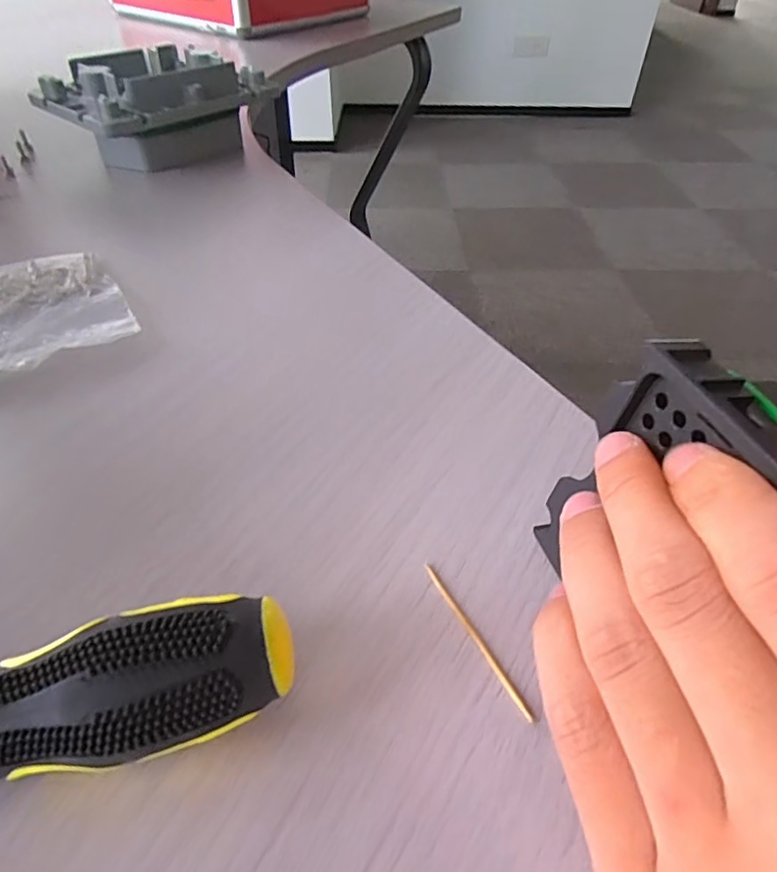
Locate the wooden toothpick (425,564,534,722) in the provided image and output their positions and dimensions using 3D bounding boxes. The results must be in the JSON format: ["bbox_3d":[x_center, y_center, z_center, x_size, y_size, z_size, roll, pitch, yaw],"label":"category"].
[{"bbox_3d":[0.025,0.058,0.160,0.004,0.004,0.052,-21,49,-21],"label":"wooden toothpick"}]

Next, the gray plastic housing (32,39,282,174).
[{"bbox_3d":[-0.172,-0.252,0.420,0.107,0.059,0.146,32,52,27],"label":"gray plastic housing"}]

